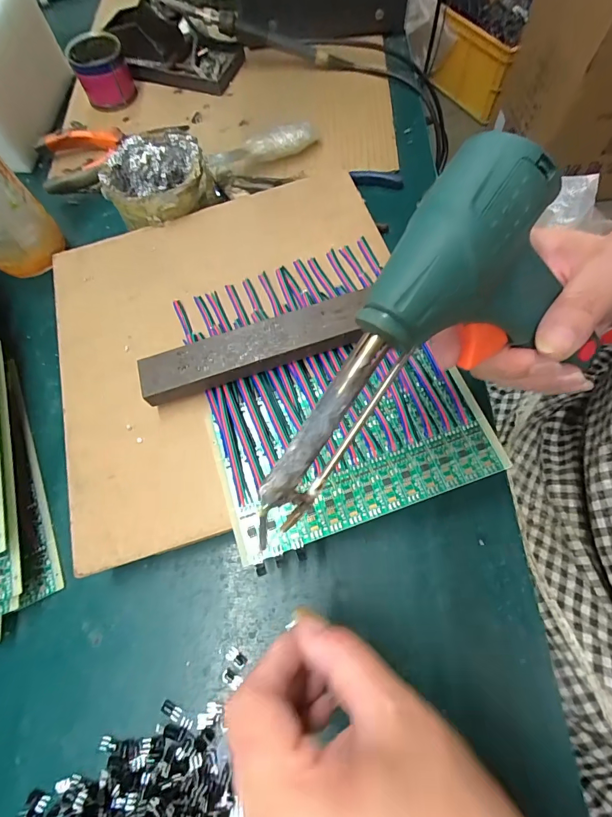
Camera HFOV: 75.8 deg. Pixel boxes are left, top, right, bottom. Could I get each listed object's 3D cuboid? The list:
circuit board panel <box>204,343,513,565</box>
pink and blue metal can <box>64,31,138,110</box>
[{"bbox_3d":[0.025,0.013,0.246,0.161,0.009,0.109,-18,67,-5],"label":"circuit board panel"},{"bbox_3d":[-0.216,-0.357,0.419,0.054,0.050,0.056,-21,67,-6],"label":"pink and blue metal can"}]

